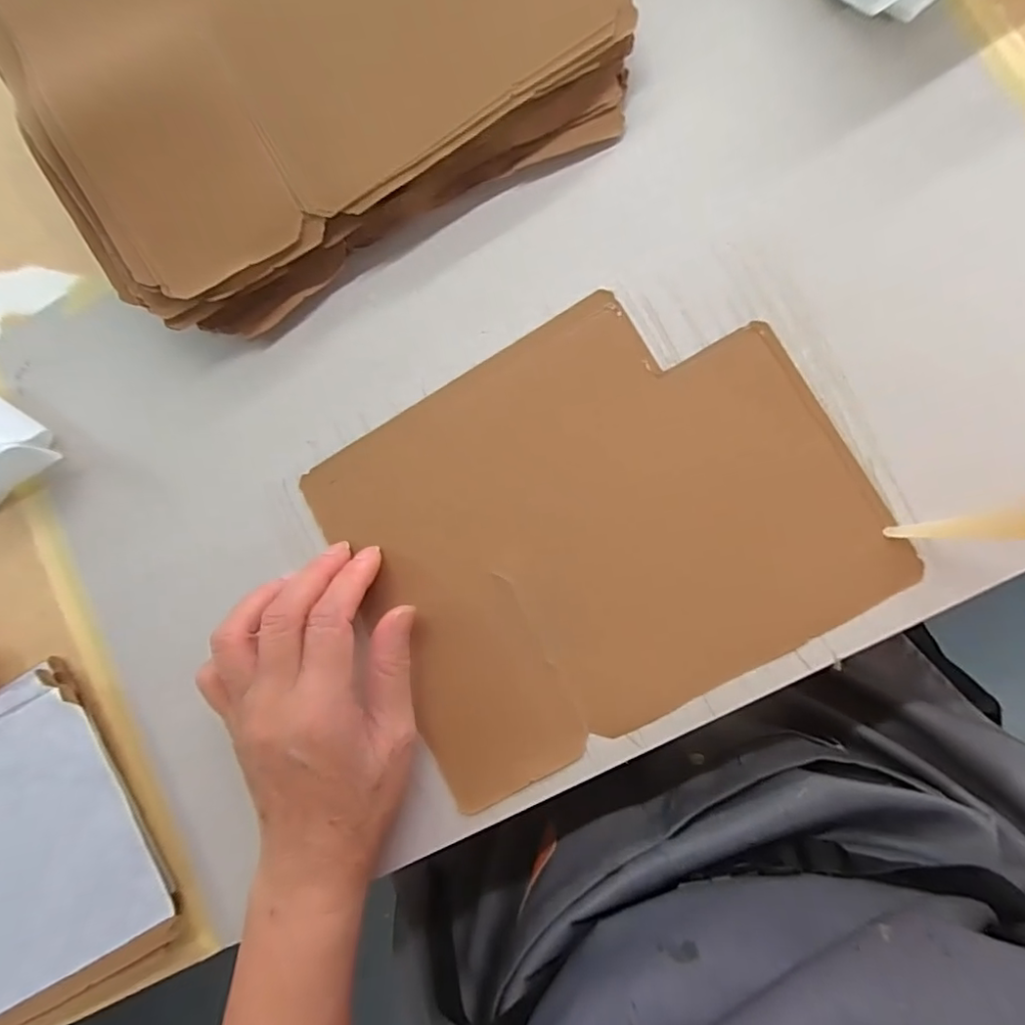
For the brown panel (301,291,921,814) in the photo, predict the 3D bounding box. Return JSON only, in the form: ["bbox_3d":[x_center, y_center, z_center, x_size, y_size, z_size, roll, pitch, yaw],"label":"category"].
[{"bbox_3d":[0.038,0.005,0.277,0.240,0.011,0.191,-29,84,6],"label":"brown panel"}]

